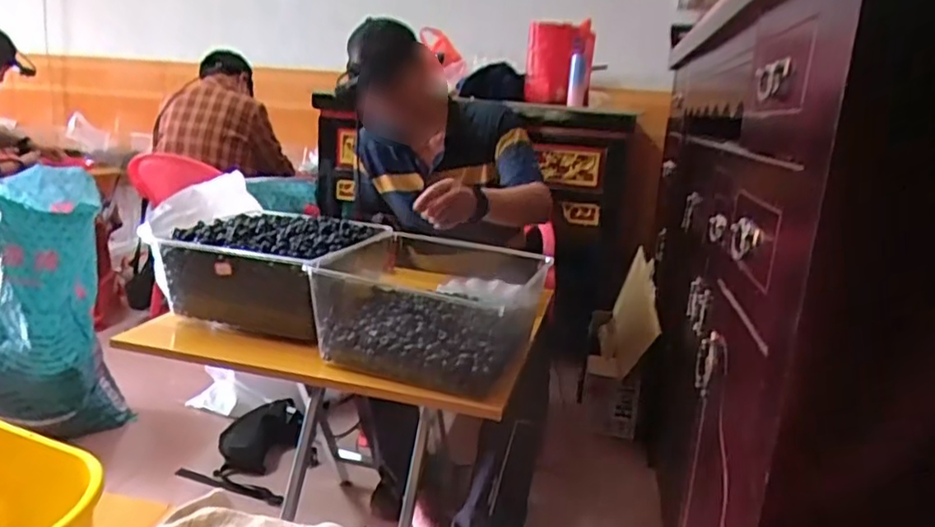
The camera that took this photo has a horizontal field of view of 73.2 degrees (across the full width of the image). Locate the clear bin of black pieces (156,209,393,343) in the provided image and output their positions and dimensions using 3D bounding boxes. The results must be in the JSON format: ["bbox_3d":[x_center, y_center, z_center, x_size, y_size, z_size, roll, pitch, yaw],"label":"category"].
[{"bbox_3d":[-0.312,0.015,1.061,0.281,0.153,0.321,7,15,14],"label":"clear bin of black pieces"}]

